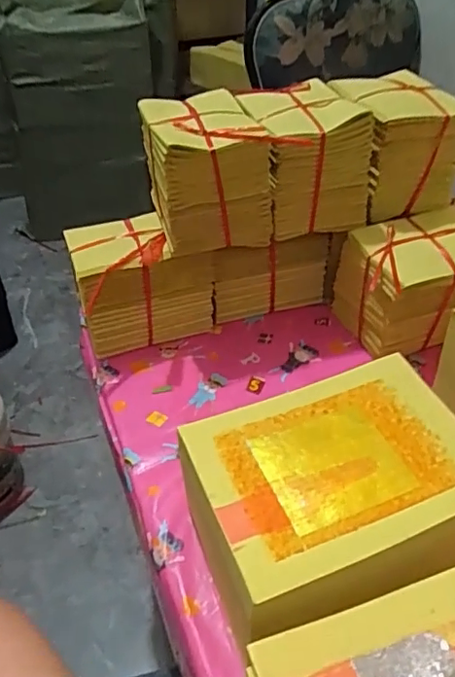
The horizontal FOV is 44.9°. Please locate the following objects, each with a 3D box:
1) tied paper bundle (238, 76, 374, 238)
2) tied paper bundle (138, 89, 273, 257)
[{"bbox_3d":[0.093,-0.225,0.708,0.121,0.154,0.165,-14,42,-9],"label":"tied paper bundle"},{"bbox_3d":[-0.026,-0.205,0.665,0.130,0.132,0.168,-7,42,-7],"label":"tied paper bundle"}]

